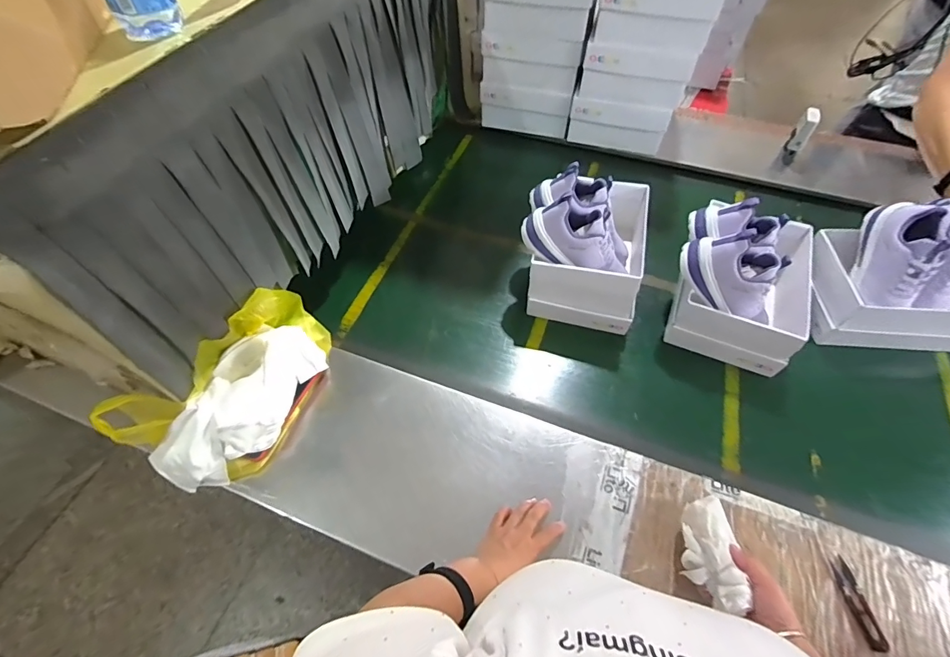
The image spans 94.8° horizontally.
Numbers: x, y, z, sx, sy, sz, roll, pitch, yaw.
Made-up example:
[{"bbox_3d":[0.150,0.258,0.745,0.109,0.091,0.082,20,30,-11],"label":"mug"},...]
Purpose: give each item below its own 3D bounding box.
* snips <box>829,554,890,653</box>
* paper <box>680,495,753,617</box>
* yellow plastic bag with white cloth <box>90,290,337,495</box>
[{"bbox_3d":[0.485,0.346,0.552,0.024,0.006,0.098,-2,55,-2],"label":"snips"},{"bbox_3d":[0.296,0.281,0.548,0.062,0.045,0.126,1,55,0],"label":"paper"},{"bbox_3d":[-0.346,0.077,0.652,0.176,0.145,0.315,35,62,21],"label":"yellow plastic bag with white cloth"}]

